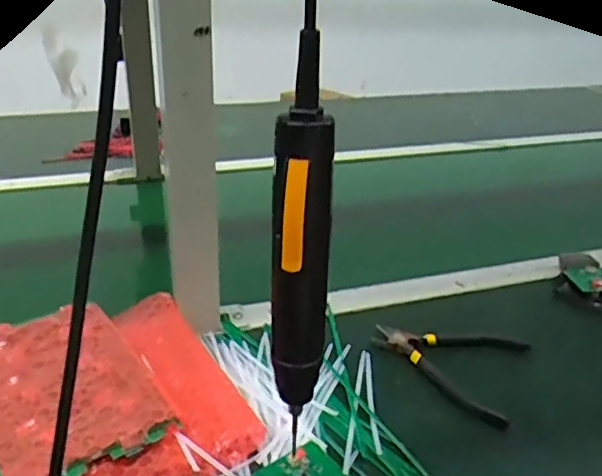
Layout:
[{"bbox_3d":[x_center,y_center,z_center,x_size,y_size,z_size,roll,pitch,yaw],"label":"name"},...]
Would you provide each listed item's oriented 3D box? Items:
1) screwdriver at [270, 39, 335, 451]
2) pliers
[{"bbox_3d":[0.000,0.010,0.331,0.034,0.223,0.032,3,28,0],"label":"screwdriver"},{"bbox_3d":[0.136,0.118,0.568,0.139,0.016,0.119,15,30,22],"label":"pliers"}]

